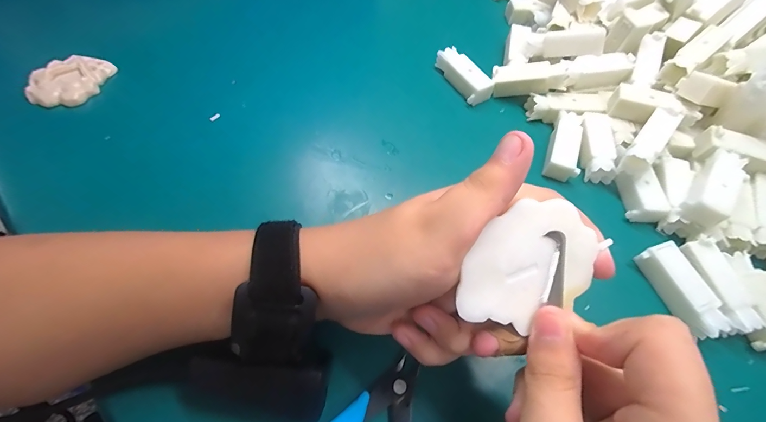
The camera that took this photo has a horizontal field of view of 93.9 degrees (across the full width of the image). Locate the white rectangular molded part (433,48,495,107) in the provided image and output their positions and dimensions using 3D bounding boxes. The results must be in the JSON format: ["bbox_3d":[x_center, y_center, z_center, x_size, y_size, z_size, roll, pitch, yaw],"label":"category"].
[{"bbox_3d":[0.076,-0.126,0.336,0.024,0.022,0.060,-27,66,-16],"label":"white rectangular molded part"}]

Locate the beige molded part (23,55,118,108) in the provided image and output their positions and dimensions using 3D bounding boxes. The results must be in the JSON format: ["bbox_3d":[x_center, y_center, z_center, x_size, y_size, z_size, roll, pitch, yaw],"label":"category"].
[{"bbox_3d":[-0.276,-0.114,0.314,0.052,0.013,0.053,8,62,2],"label":"beige molded part"}]

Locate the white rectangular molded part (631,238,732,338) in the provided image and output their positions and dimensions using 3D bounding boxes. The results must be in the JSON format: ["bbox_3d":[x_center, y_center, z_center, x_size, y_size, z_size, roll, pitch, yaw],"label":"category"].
[{"bbox_3d":[0.198,0.053,0.239,0.026,0.018,0.060,-15,61,-10],"label":"white rectangular molded part"}]

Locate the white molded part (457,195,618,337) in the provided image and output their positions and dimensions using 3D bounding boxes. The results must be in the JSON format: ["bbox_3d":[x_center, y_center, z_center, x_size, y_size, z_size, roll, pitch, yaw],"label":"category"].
[{"bbox_3d":[0.065,0.025,0.154,0.058,0.004,0.059,28,89,-15],"label":"white molded part"}]

